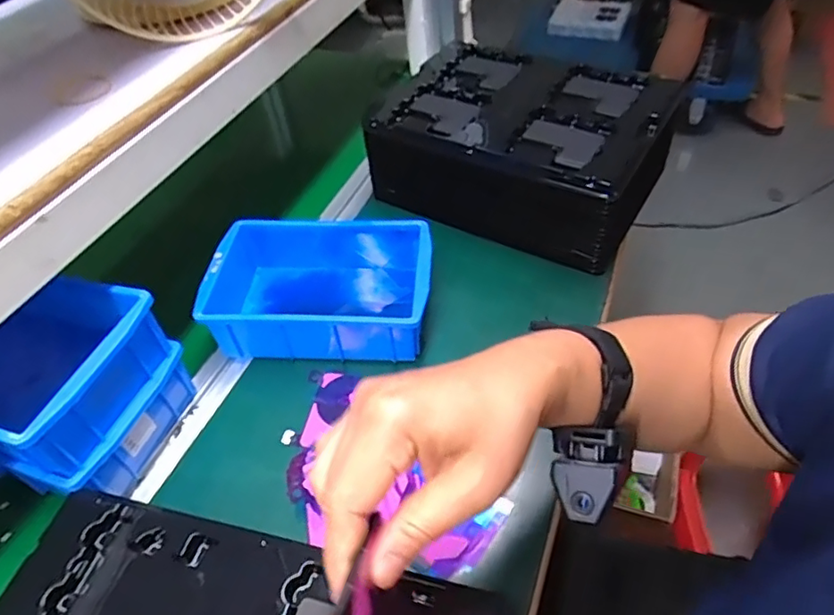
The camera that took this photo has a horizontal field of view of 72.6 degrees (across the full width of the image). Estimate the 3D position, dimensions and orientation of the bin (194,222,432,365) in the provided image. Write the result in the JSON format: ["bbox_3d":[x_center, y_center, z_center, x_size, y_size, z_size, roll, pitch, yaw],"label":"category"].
[{"bbox_3d":[-0.091,-0.019,0.552,0.199,0.071,0.135,-1,47,6],"label":"bin"}]

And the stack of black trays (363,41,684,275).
[{"bbox_3d":[0.120,-0.181,0.658,0.298,0.108,0.242,27,55,28],"label":"stack of black trays"}]

